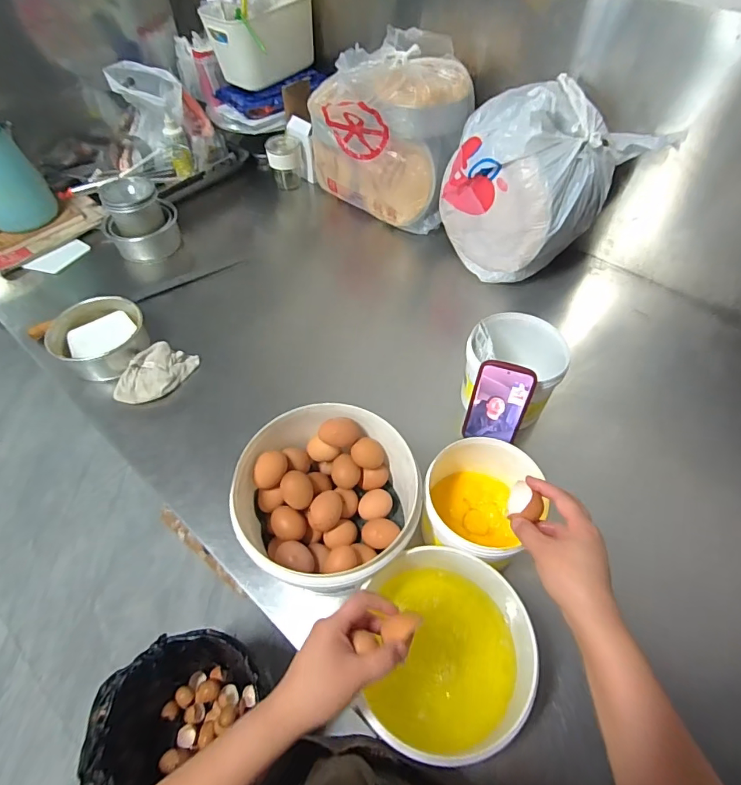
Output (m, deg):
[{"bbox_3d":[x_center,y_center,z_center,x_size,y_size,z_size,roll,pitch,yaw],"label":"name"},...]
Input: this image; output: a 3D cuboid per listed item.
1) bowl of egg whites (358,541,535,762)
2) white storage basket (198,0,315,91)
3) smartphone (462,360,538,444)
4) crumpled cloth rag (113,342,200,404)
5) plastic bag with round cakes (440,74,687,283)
[{"bbox_3d":[0.083,0.304,0.534,0.185,0.097,0.193,-1,54,1],"label":"bowl of egg whites"},{"bbox_3d":[-0.263,-0.882,1.118,0.160,0.169,0.224,29,60,20],"label":"white storage basket"},{"bbox_3d":[0.195,0.019,0.699,0.082,0.151,0.009,17,43,13],"label":"smartphone"},{"bbox_3d":[-0.393,-0.036,0.837,0.086,0.045,0.150,31,61,21],"label":"crumpled cloth rag"},{"bbox_3d":[0.314,-0.412,0.915,0.347,0.299,0.213,30,61,21],"label":"plastic bag with round cakes"}]

